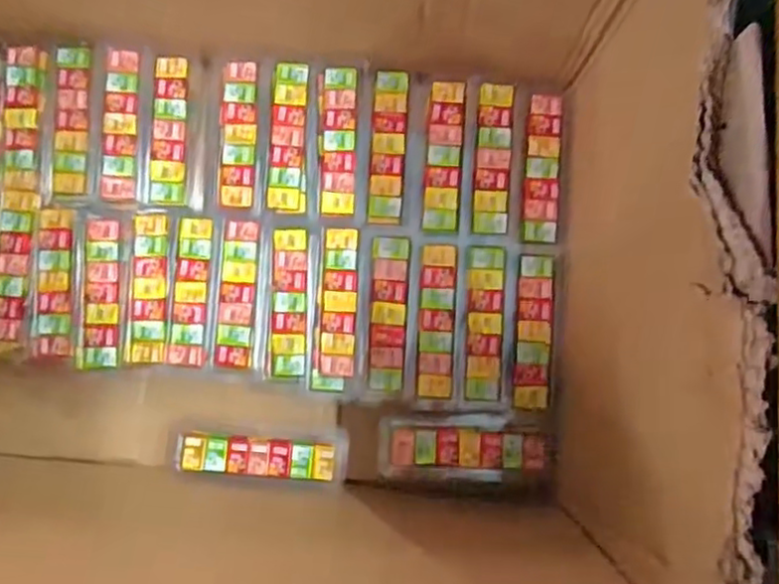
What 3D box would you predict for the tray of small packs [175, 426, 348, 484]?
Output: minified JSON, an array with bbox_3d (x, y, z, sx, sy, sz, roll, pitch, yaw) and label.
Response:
[{"bbox_3d":[-0.103,0.133,0.549,0.132,0.053,0.035,2,86,-1],"label":"tray of small packs"}]

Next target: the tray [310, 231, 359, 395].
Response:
[{"bbox_3d":[-0.043,0.014,0.540,0.033,0.012,0.128,4,86,-1],"label":"tray"}]

